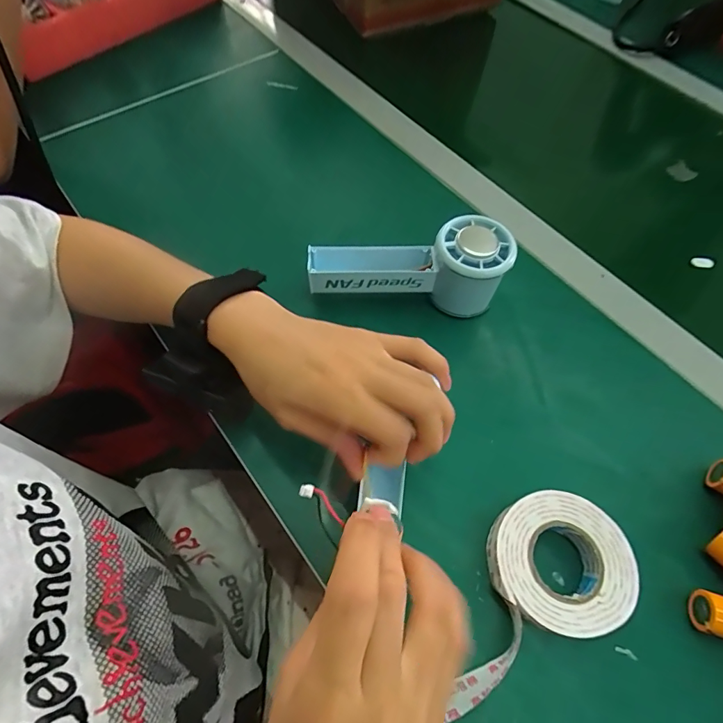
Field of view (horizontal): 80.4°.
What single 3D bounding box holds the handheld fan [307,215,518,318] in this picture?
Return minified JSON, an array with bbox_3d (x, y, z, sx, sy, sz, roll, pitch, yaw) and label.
[{"bbox_3d":[0.035,-0.075,0.326,0.151,0.054,0.049,6,62,0],"label":"handheld fan"}]

